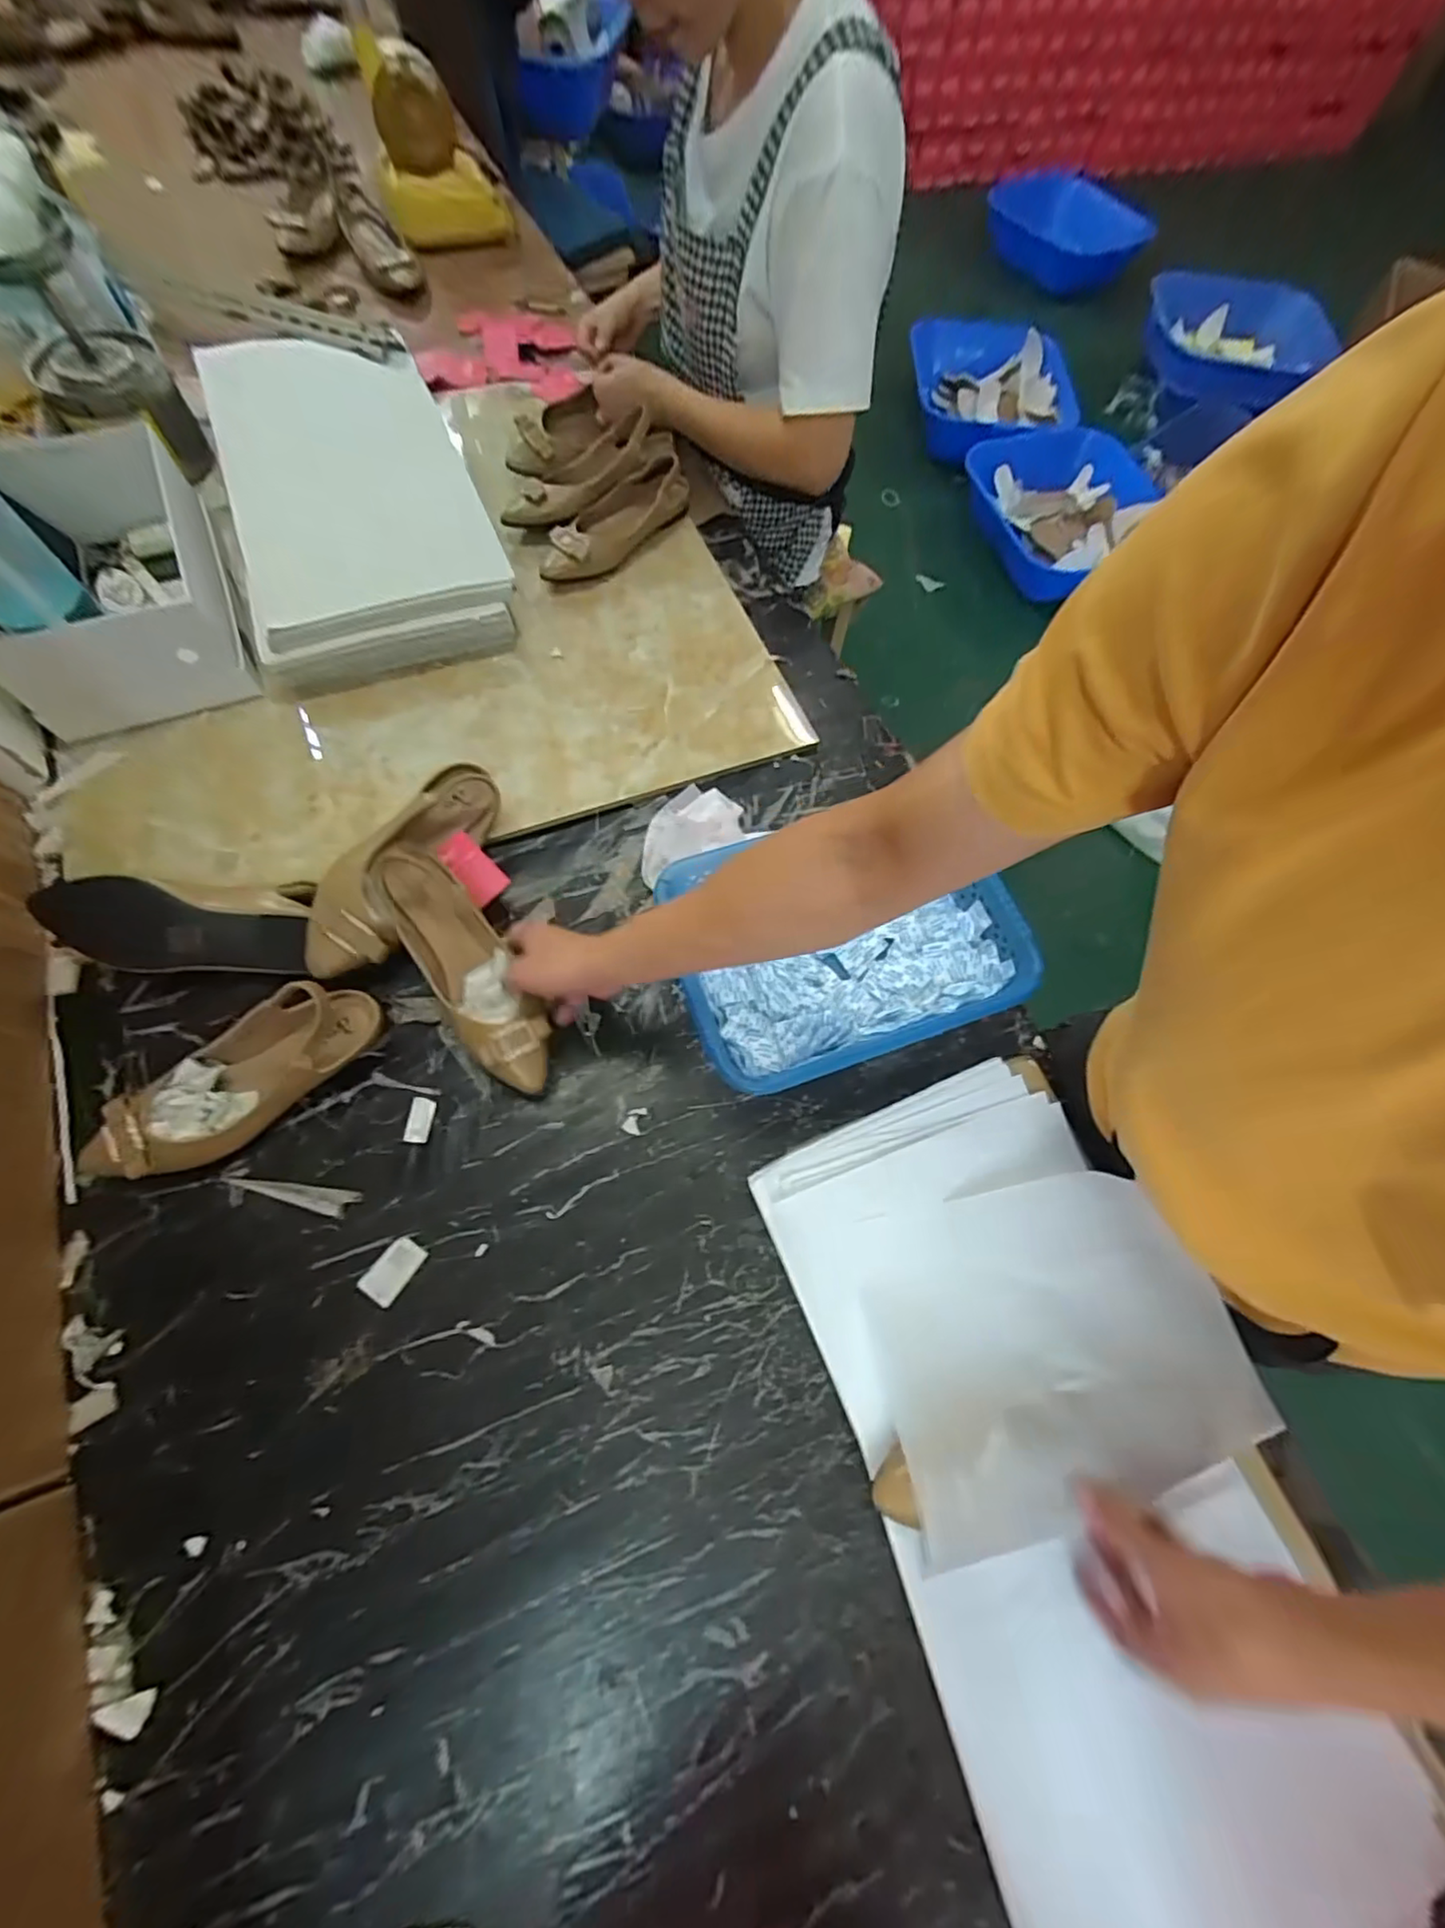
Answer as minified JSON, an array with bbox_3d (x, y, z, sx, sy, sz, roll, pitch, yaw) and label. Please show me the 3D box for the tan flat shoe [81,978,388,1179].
[{"bbox_3d":[-0.441,0.102,0.571,0.257,0.070,0.095,-34,73,-17],"label":"tan flat shoe"}]

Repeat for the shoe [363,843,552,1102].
[{"bbox_3d":[-0.245,0.004,0.616,0.081,0.072,0.259,-34,77,-14],"label":"shoe"}]

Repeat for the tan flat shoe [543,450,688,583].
[{"bbox_3d":[-0.149,-0.590,0.850,0.074,0.070,0.248,38,69,12],"label":"tan flat shoe"}]

